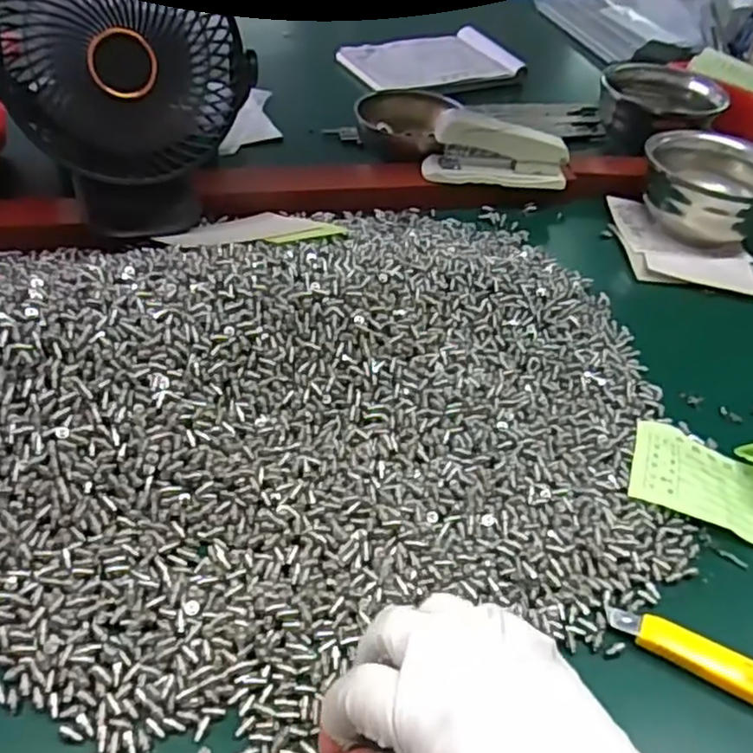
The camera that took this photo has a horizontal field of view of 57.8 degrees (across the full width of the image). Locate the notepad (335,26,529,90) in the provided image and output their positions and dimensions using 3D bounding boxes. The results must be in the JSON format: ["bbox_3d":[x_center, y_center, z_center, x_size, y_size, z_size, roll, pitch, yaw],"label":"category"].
[{"bbox_3d":[0.070,-0.393,0.849,0.209,0.019,0.144,-21,50,-26],"label":"notepad"}]

